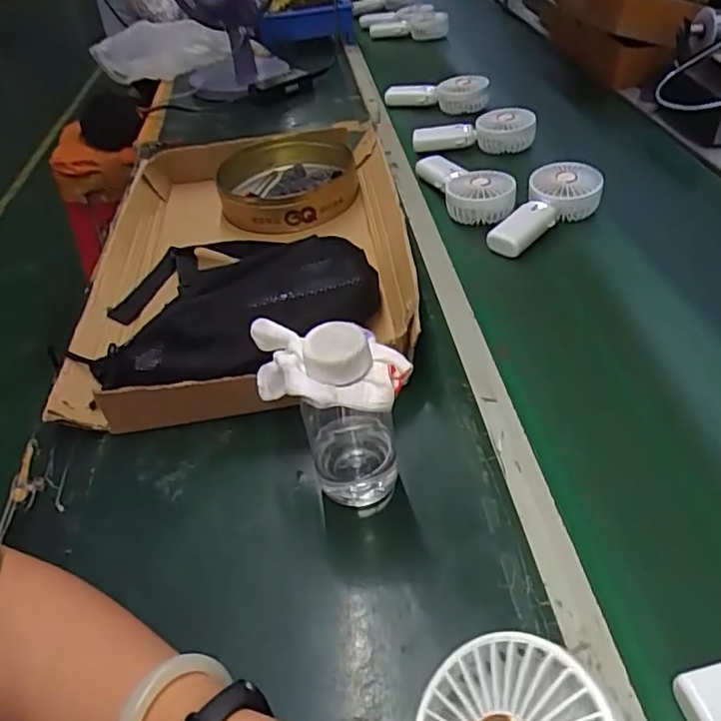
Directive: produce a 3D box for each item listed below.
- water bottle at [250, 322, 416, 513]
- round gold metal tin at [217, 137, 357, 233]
[{"bbox_3d":[-0.019,0.034,0.452,0.074,0.153,0.122,-30,46,-23],"label":"water bottle"},{"bbox_3d":[-0.103,-0.246,0.840,0.189,0.052,0.181,-2,42,2],"label":"round gold metal tin"}]

